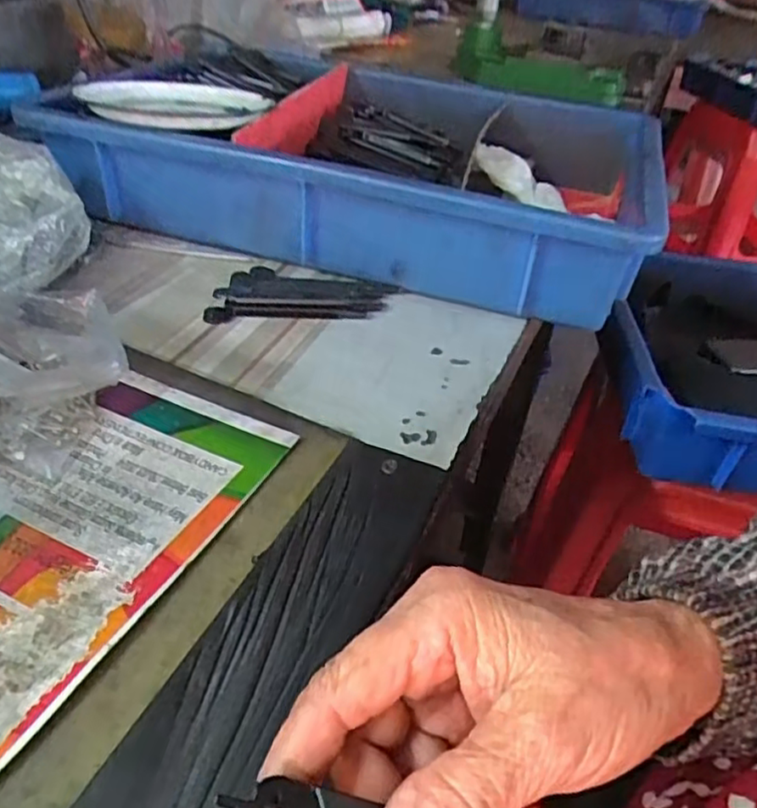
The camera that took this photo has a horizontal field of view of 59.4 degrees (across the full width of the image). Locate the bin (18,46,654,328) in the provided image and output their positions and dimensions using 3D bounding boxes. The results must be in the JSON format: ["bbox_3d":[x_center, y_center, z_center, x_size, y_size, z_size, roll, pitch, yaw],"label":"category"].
[{"bbox_3d":[0.004,-0.203,0.543,0.408,0.078,0.329,14,38,13],"label":"bin"}]

